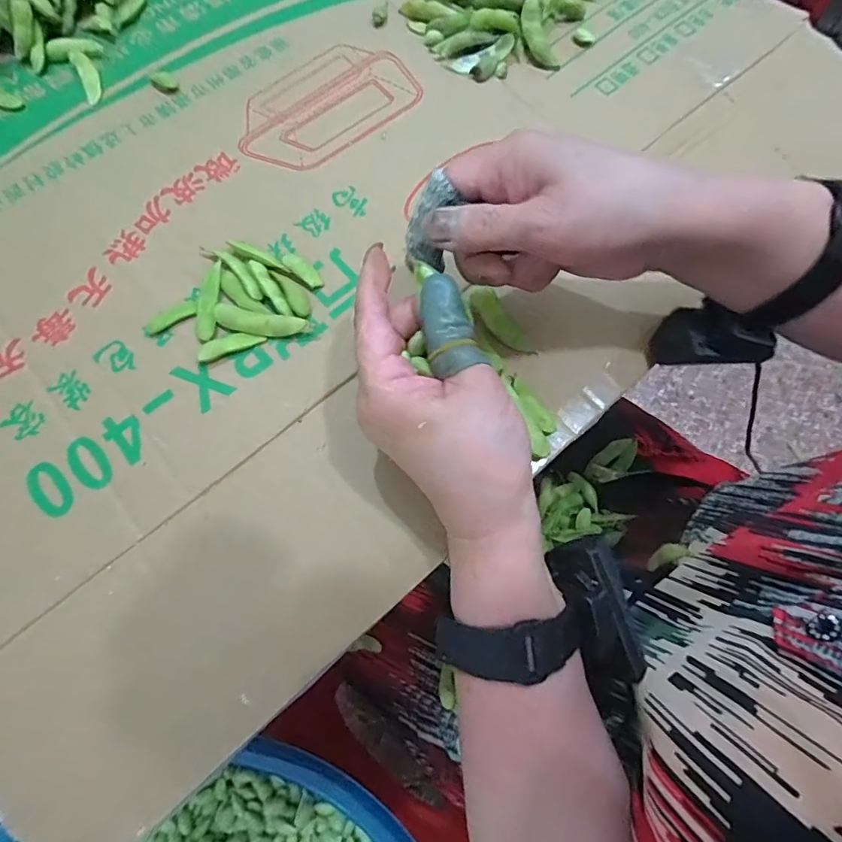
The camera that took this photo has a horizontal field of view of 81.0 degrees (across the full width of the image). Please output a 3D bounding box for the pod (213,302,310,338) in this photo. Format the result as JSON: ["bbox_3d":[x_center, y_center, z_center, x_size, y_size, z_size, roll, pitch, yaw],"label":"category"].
[{"bbox_3d":[-0.100,-0.061,0.304,0.059,0.007,0.015,12,73,4],"label":"pod"}]

